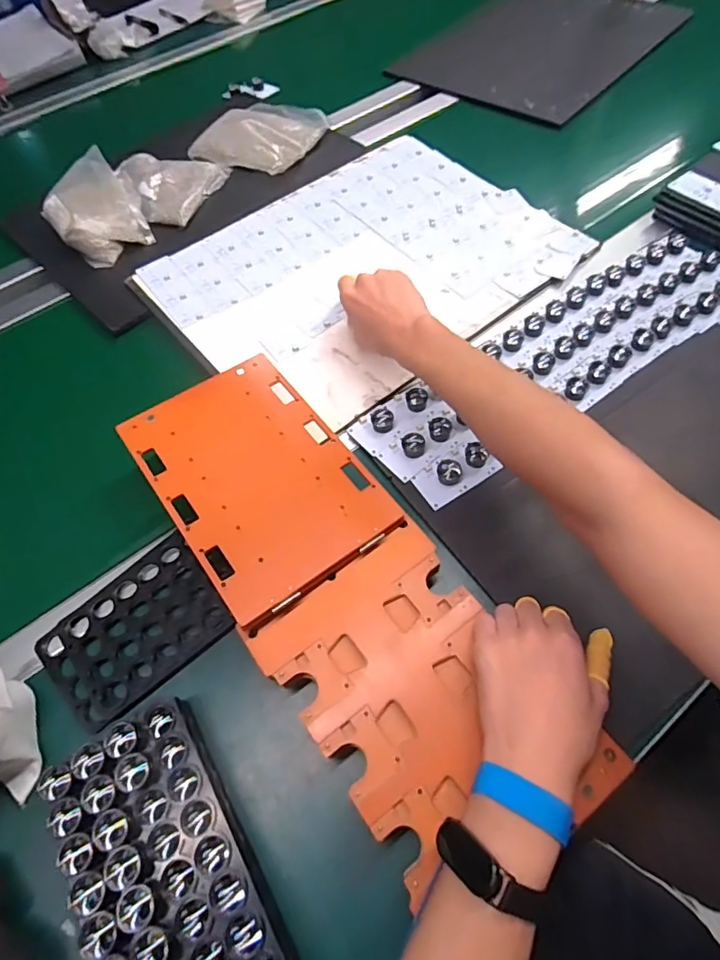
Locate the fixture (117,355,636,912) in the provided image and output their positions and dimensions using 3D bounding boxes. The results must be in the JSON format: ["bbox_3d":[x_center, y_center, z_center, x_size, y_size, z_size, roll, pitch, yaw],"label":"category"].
[{"bbox_3d":[-0.024,0.076,0.416,0.160,0.025,0.448,-33,68,-15],"label":"fixture"}]

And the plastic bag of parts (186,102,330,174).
[{"bbox_3d":[-0.160,-0.551,0.813,0.179,0.028,0.182,22,63,16],"label":"plastic bag of parts"}]

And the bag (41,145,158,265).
[{"bbox_3d":[-0.369,-0.378,0.717,0.118,0.052,0.167,-25,61,-11],"label":"bag"}]

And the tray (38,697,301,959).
[{"bbox_3d":[-0.126,0.257,0.337,0.101,0.047,0.199,-30,62,-13],"label":"tray"}]

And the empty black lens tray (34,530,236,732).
[{"bbox_3d":[-0.193,0.128,0.446,0.144,0.007,0.107,-38,64,-17],"label":"empty black lens tray"}]

